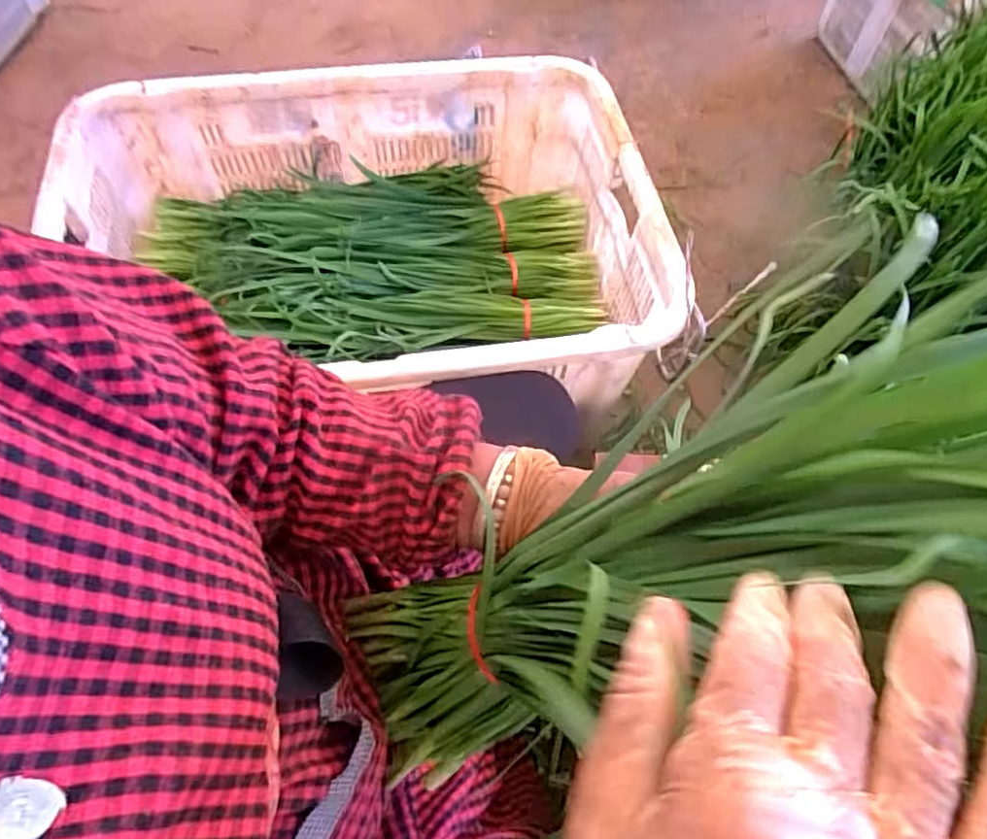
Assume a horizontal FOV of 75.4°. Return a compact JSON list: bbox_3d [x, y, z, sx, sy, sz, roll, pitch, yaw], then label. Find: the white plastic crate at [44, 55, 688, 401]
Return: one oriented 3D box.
[{"bbox_3d":[-0.143,-0.207,0.799,0.654,0.188,0.483,-10,62,-8],"label":"white plastic crate"}]

